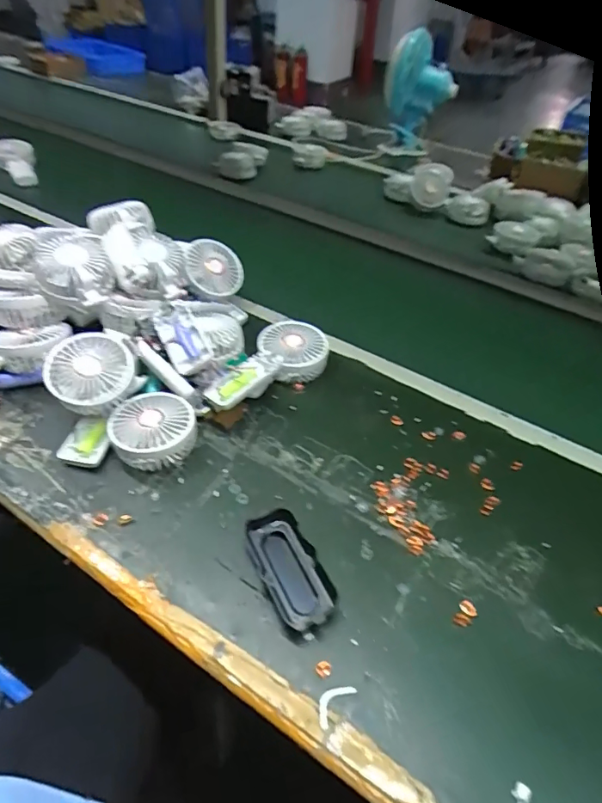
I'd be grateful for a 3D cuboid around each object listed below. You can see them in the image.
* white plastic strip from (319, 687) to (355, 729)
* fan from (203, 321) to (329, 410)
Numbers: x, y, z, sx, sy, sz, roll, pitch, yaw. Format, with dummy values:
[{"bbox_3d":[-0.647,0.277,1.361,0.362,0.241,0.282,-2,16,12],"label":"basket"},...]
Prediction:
[{"bbox_3d":[0.025,0.234,0.373,0.017,0.004,0.037,36,54,27],"label":"white plastic strip"},{"bbox_3d":[-0.044,-0.045,0.598,0.188,0.057,0.084,-31,56,-31],"label":"fan"}]

